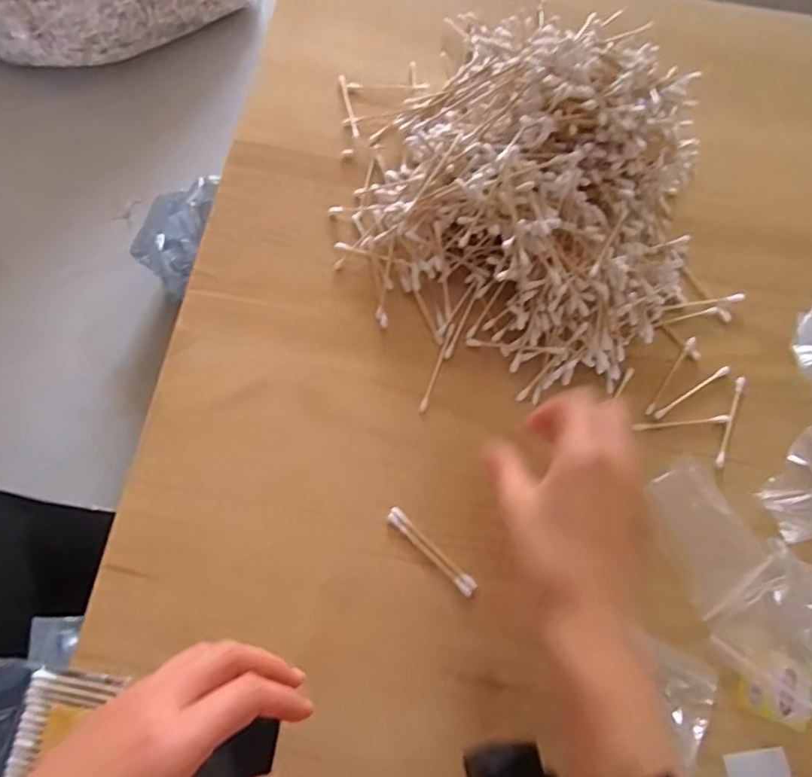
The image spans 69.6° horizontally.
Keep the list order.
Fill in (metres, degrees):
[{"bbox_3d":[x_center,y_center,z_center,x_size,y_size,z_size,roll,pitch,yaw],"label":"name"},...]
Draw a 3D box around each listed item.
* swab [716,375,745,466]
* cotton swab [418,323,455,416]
[{"bbox_3d":[0.231,0.023,0.415,0.007,0.004,0.072,23,74,7],"label":"swab"},{"bbox_3d":[0.022,-0.015,0.421,0.006,0.005,0.069,18,74,6],"label":"cotton swab"}]

